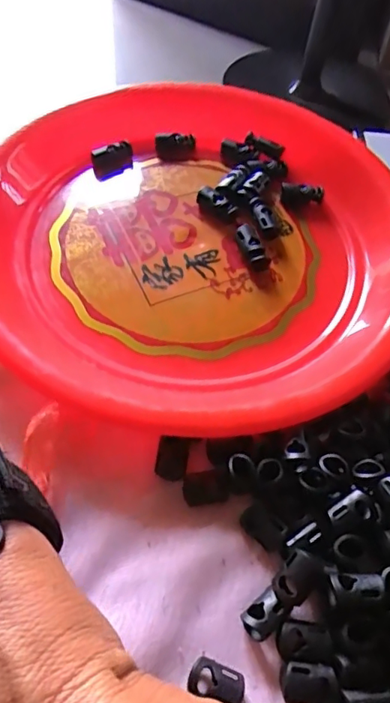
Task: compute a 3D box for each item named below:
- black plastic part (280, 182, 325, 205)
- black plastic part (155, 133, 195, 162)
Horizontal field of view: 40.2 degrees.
[{"bbox_3d":[0.070,-0.101,0.345,0.027,0.008,0.013,2,56,-3],"label":"black plastic part"},{"bbox_3d":[-0.013,-0.140,0.364,0.027,0.008,0.019,-6,57,-9],"label":"black plastic part"}]

